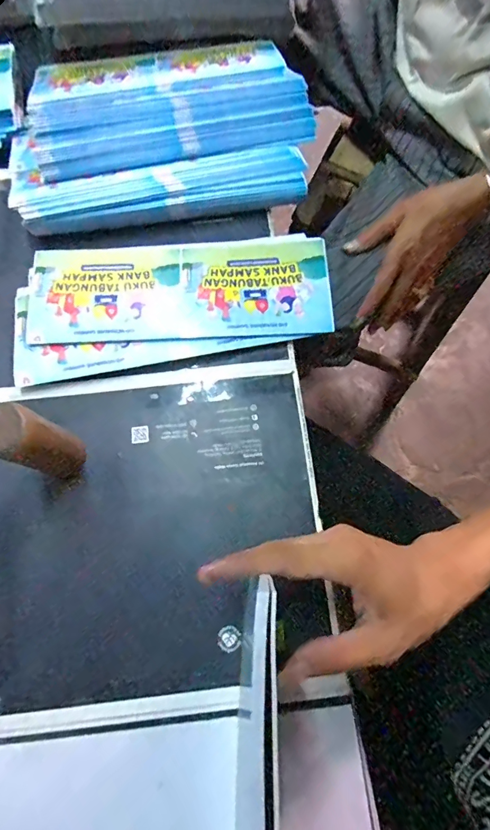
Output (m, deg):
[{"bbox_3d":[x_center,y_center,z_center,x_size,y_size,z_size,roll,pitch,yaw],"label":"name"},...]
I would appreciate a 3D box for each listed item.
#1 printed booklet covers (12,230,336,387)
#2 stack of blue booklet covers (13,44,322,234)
[{"bbox_3d":[-0.075,-0.121,0.422,0.315,0.013,0.140,-11,74,-3],"label":"printed booklet covers"},{"bbox_3d":[-0.098,-0.343,0.468,0.328,0.031,0.253,-8,74,-2],"label":"stack of blue booklet covers"}]

